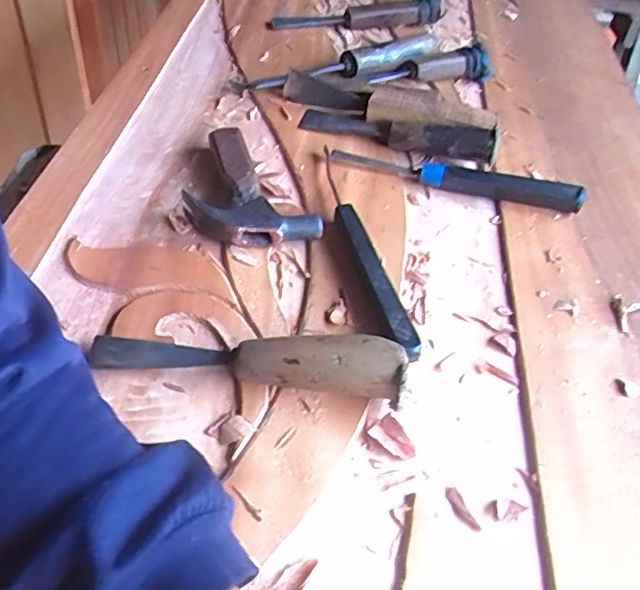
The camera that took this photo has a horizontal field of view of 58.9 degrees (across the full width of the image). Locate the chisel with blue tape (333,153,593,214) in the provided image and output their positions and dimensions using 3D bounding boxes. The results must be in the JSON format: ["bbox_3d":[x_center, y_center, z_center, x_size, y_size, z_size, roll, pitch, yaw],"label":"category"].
[{"bbox_3d":[0.125,-0.111,0.525,0.226,0.023,0.026,14,49,6],"label":"chisel with blue tape"}]

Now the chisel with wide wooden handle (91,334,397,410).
[{"bbox_3d":[-0.048,0.038,0.365,0.199,0.042,0.030,9,49,2],"label":"chisel with wide wooden handle"}]

